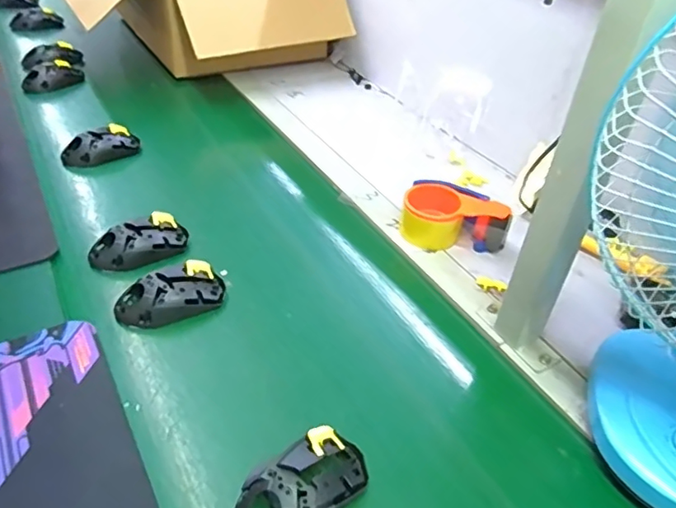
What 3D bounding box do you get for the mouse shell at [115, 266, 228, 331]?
[{"bbox_3d":[-0.182,0.048,0.598,0.114,0.037,0.055,-19,45,-28],"label":"mouse shell"}]

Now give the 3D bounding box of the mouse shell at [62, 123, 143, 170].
[{"bbox_3d":[-0.368,-0.169,0.845,0.117,0.039,0.059,-29,51,-36],"label":"mouse shell"}]

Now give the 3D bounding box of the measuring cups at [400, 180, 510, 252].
[{"bbox_3d":[0.157,-0.048,0.728,0.139,0.058,0.081,11,39,6],"label":"measuring cups"}]

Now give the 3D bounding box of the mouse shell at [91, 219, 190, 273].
[{"bbox_3d":[-0.246,-0.016,0.668,0.115,0.034,0.062,-15,43,-24],"label":"mouse shell"}]

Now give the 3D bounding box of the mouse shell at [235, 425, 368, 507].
[{"bbox_3d":[-0.029,0.188,0.437,0.117,0.033,0.064,-23,47,-32],"label":"mouse shell"}]

